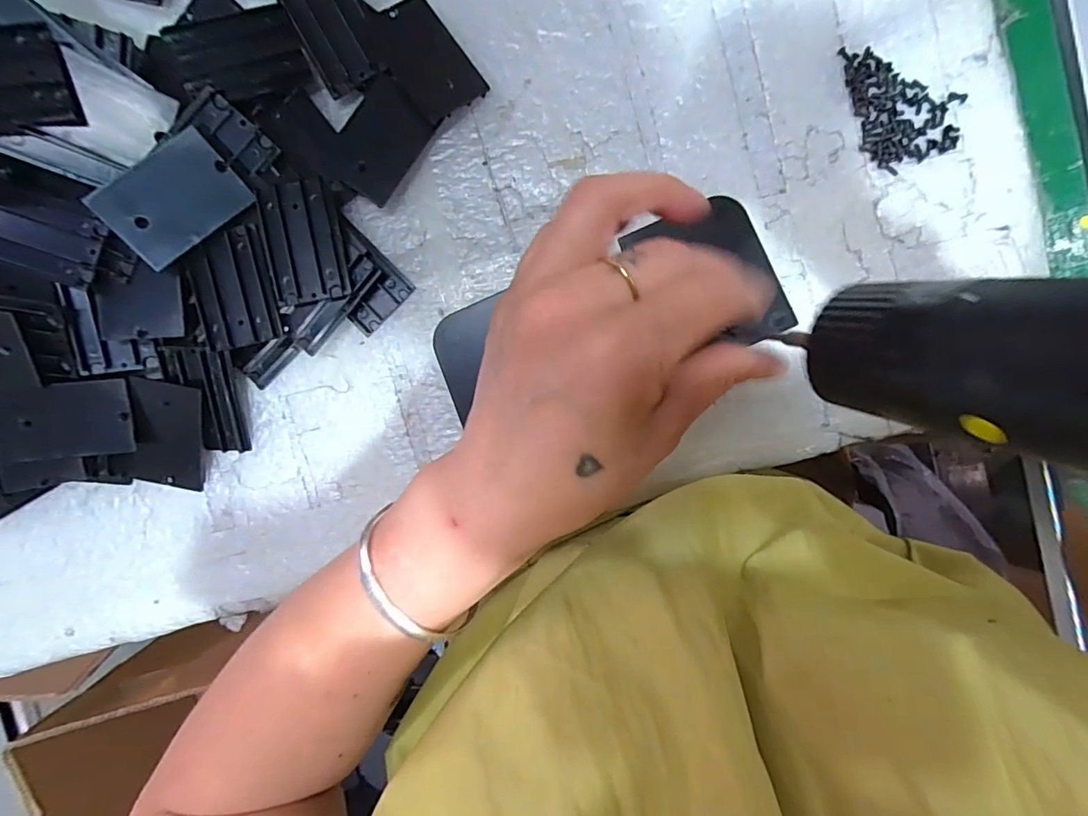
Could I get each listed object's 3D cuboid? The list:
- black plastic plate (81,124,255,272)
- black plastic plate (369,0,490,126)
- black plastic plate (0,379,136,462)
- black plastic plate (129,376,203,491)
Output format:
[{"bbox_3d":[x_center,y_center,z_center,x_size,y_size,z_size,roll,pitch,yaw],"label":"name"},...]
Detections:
[{"bbox_3d":[-0.163,-0.092,0.227,0.055,0.005,0.036,-41,114,-8],"label":"black plastic plate"},{"bbox_3d":[-0.057,-0.168,0.249,0.033,0.009,0.053,-36,94,3],"label":"black plastic plate"},{"bbox_3d":[-0.232,0.007,0.247,0.060,0.005,0.035,-7,102,-12],"label":"black plastic plate"},{"bbox_3d":[-0.189,0.014,0.258,0.034,0.005,0.055,8,105,-4],"label":"black plastic plate"}]

